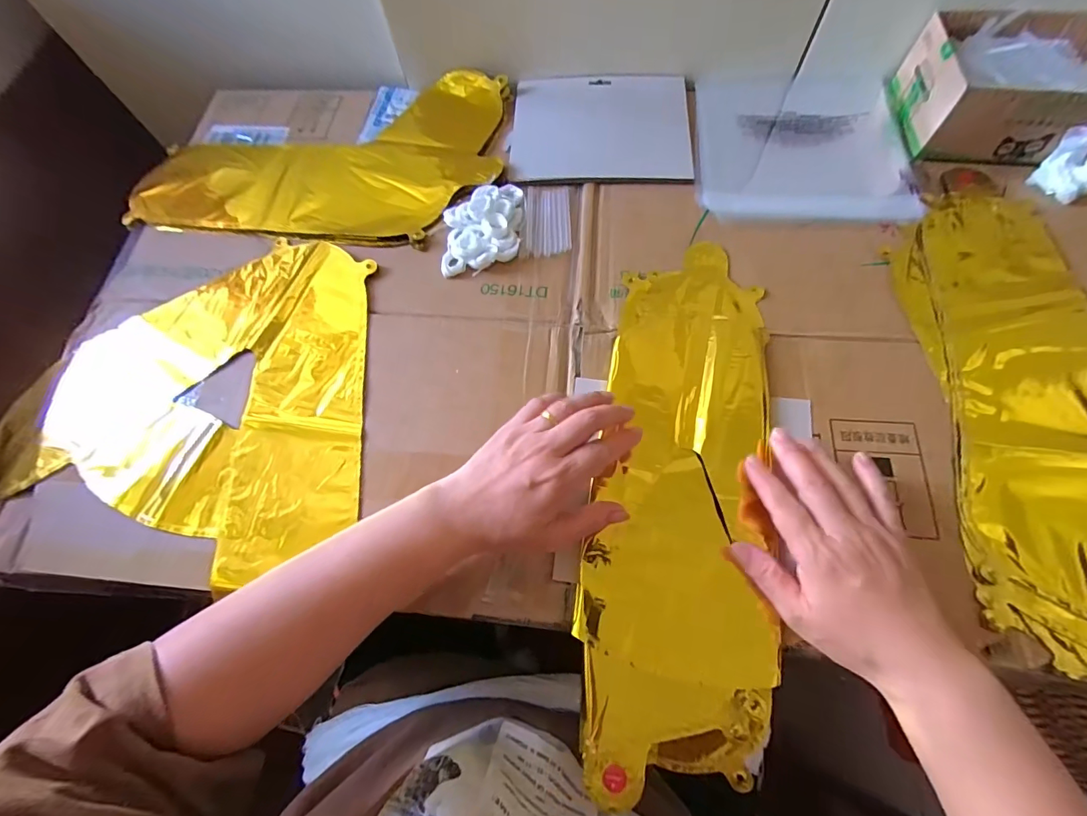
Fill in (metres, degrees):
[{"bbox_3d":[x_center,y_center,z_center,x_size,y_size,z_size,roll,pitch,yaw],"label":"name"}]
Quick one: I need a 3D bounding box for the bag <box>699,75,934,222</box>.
[{"bbox_3d":[0.271,-0.281,0.486,0.211,0.013,0.223,5,67,5],"label":"bag"}]

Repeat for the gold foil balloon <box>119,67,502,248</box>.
[{"bbox_3d":[-0.240,-0.292,0.512,0.380,0.018,0.245,7,67,6],"label":"gold foil balloon"}]

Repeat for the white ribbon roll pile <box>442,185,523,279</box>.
[{"bbox_3d":[-0.060,-0.179,0.448,0.075,0.021,0.101,-2,66,2],"label":"white ribbon roll pile"}]

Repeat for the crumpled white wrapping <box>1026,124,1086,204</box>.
[{"bbox_3d":[0.499,-0.226,0.427,0.032,0.039,0.051,-39,70,-13],"label":"crumpled white wrapping"}]

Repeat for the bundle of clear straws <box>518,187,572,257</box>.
[{"bbox_3d":[0.004,-0.188,0.459,0.048,0.006,0.087,2,66,4],"label":"bundle of clear straws"}]

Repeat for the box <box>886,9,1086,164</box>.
[{"bbox_3d":[0.481,-0.320,0.459,0.195,0.066,0.147,4,67,4],"label":"box"}]

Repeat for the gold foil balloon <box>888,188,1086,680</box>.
[{"bbox_3d":[0.418,-0.001,0.360,0.213,0.023,0.422,2,66,3],"label":"gold foil balloon"}]

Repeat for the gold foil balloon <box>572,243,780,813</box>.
[{"bbox_3d":[0.111,0.055,0.362,0.132,0.018,0.415,9,72,6],"label":"gold foil balloon"}]

